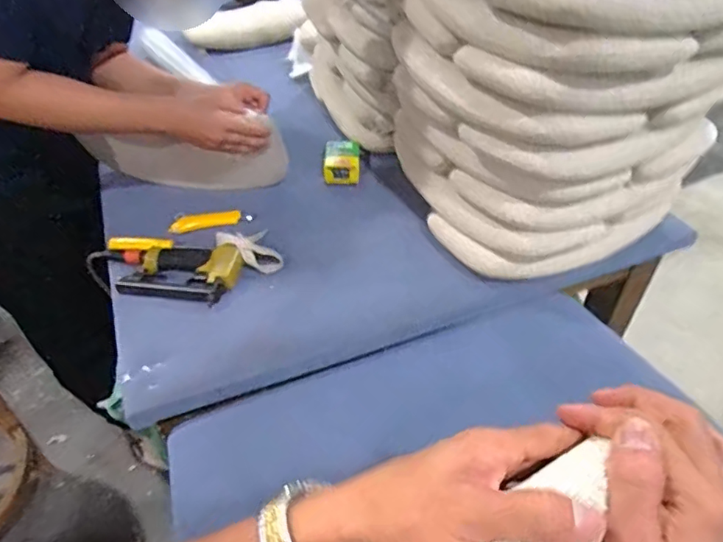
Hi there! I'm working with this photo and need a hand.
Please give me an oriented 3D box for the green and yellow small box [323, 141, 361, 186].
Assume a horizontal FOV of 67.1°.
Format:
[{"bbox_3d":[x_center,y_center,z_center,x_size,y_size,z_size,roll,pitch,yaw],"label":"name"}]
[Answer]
[{"bbox_3d":[-0.041,-0.235,1.188,0.077,0.065,0.075,0,42,1],"label":"green and yellow small box"}]

